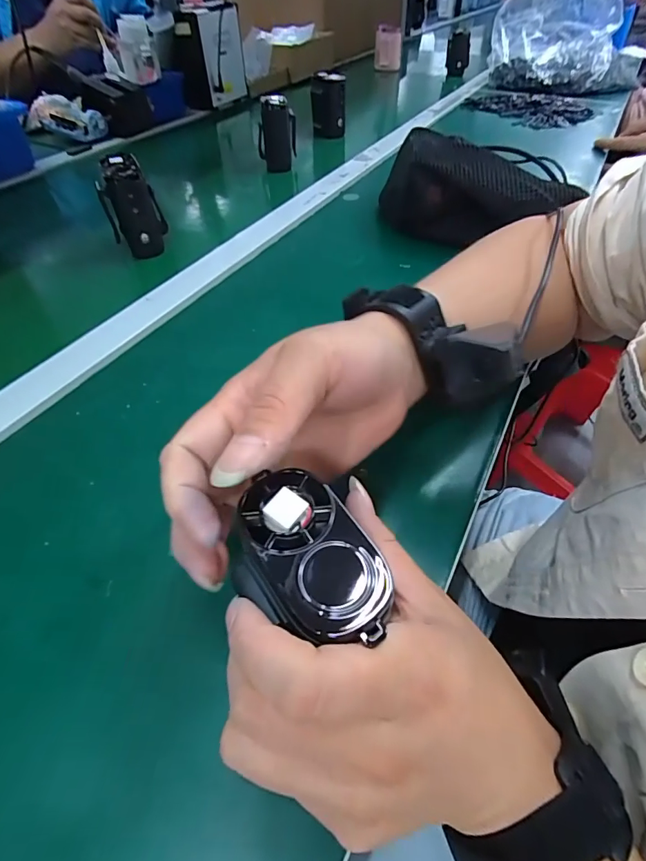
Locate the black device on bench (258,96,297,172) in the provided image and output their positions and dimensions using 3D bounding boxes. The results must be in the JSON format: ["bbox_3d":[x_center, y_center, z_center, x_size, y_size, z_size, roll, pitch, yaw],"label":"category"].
[{"bbox_3d":[-0.067,-0.437,0.630,0.054,0.087,0.045,-5,49,-4],"label":"black device on bench"}]

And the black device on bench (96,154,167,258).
[{"bbox_3d":[-0.201,-0.236,0.450,0.053,0.085,0.052,-25,53,-20],"label":"black device on bench"}]

